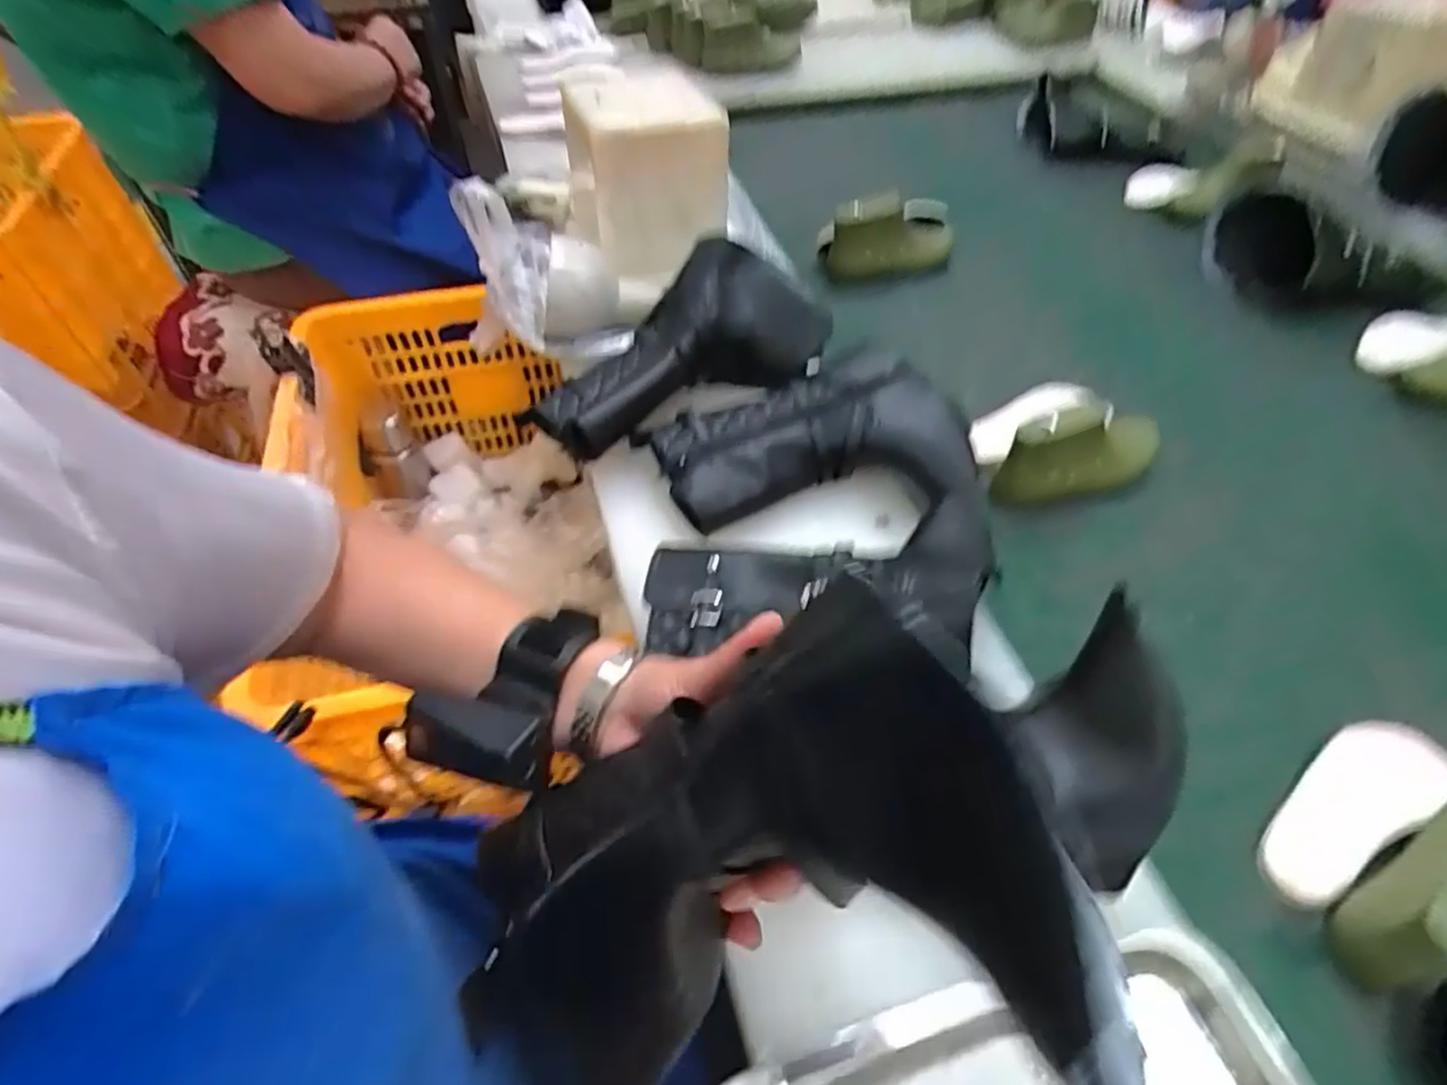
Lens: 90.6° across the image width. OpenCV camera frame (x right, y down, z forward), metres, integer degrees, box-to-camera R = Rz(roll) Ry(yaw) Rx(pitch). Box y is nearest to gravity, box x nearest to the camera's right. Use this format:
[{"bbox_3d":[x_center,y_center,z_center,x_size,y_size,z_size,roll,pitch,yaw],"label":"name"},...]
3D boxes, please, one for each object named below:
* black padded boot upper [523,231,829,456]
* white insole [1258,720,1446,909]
[{"bbox_3d":[-0.047,-0.158,0.618,0.261,0.097,0.119,-30,54,-7],"label":"black padded boot upper"},{"bbox_3d":[0.416,0.175,0.476,0.162,0.004,0.060,-30,51,-13],"label":"white insole"}]

